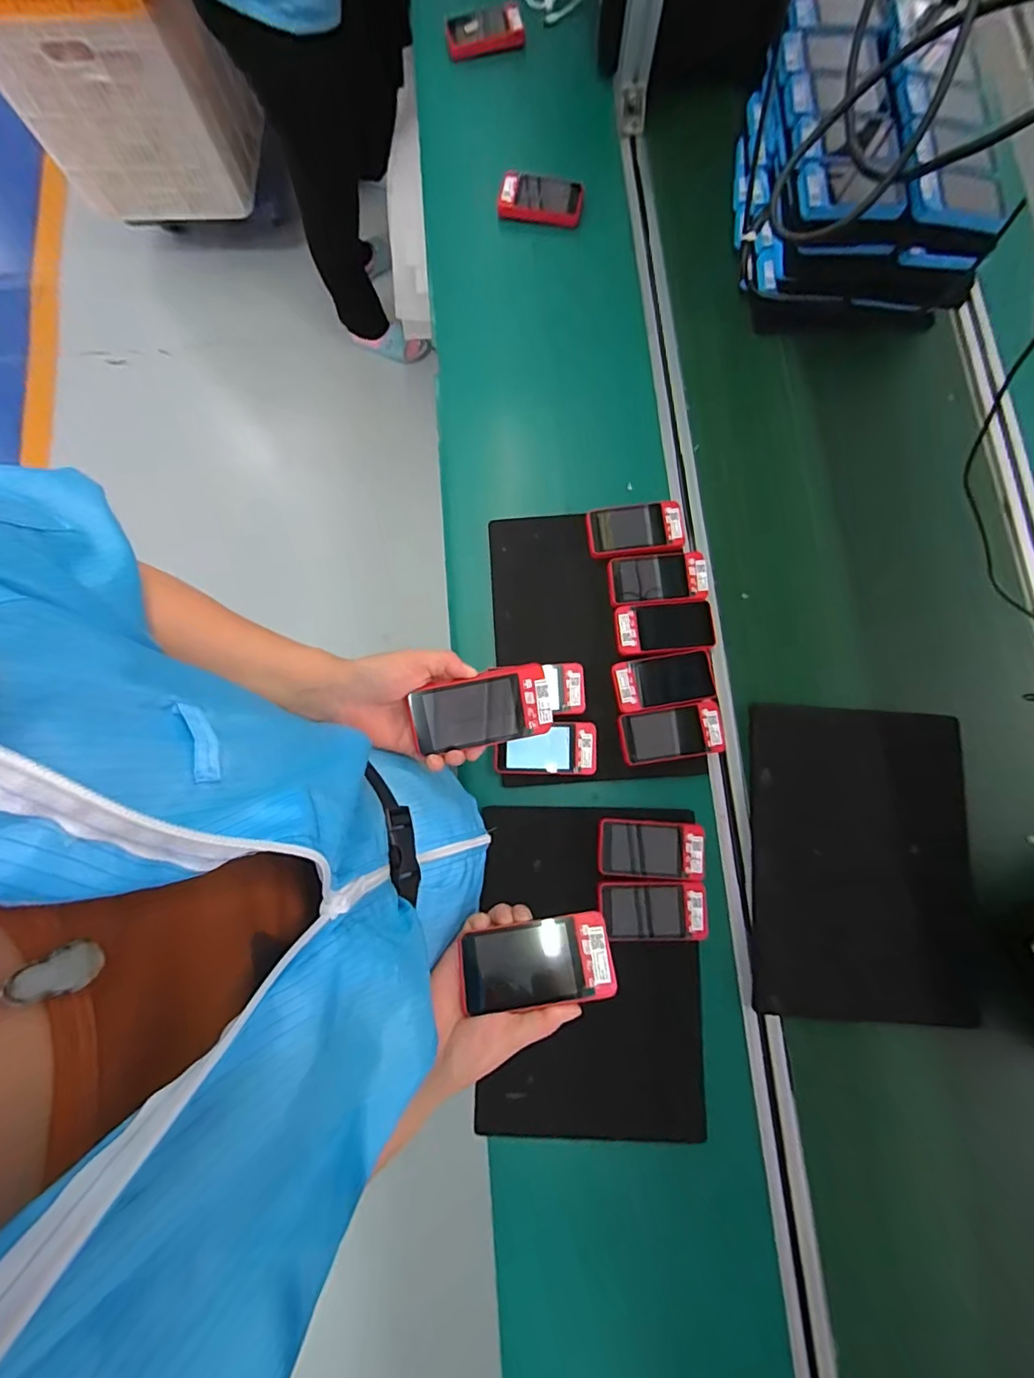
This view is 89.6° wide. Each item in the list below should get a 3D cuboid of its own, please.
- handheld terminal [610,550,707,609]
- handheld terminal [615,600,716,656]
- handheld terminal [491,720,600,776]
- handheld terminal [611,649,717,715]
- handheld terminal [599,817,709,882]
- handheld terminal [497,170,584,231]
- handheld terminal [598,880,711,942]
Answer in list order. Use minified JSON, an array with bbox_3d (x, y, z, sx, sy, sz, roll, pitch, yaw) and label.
[{"bbox_3d":[0.175,-0.137,0.650,0.118,0.011,0.065,-3,79,-1],"label":"handheld terminal"},{"bbox_3d":[0.183,-0.076,0.639,0.120,0.011,0.063,-5,79,-1],"label":"handheld terminal"},{"bbox_3d":[0.034,0.074,0.621,0.120,0.015,0.059,-3,79,-1],"label":"handheld terminal"},{"bbox_3d":[0.179,-0.009,0.632,0.124,0.012,0.062,-10,79,-2],"label":"handheld terminal"},{"bbox_3d":[0.154,0.185,0.598,0.119,0.011,0.062,1,75,8],"label":"handheld terminal"},{"bbox_3d":[0.036,-0.724,0.772,0.122,0.022,0.071,9,79,1],"label":"handheld terminal"},{"bbox_3d":[0.153,0.251,0.587,0.119,0.019,0.065,-1,79,0],"label":"handheld terminal"}]

